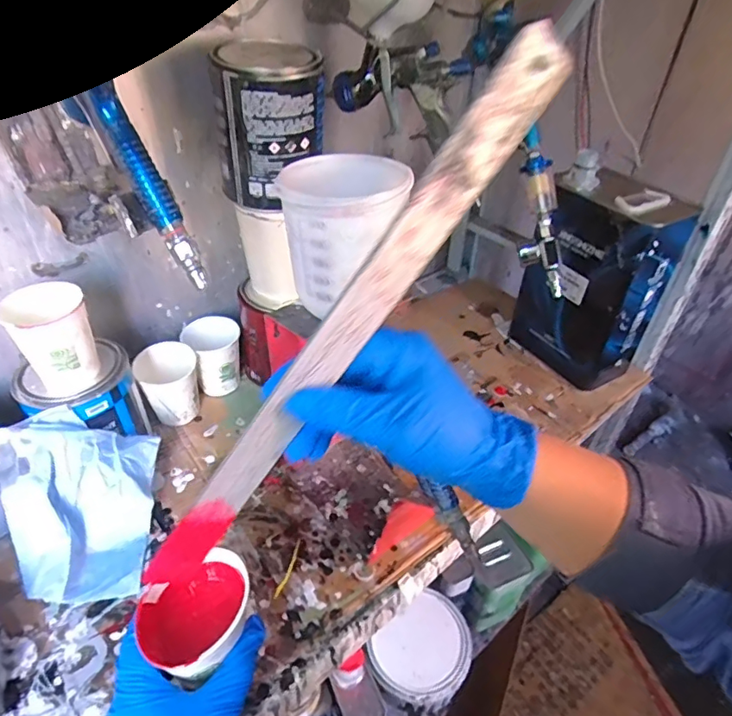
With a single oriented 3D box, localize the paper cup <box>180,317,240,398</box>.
[{"bbox_3d":[-0.193,-0.002,0.670,0.063,0.082,0.062,1,41,-1],"label":"paper cup"}]

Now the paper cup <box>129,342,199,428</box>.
[{"bbox_3d":[-0.237,0.031,0.633,0.065,0.084,0.067,1,41,-1],"label":"paper cup"}]

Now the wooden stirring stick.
[{"bbox_3d":[-0.017,-0.004,0.265,0.030,0.339,0.008,21,22,-45],"label":"wooden stirring stick"}]

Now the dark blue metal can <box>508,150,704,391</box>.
[{"bbox_3d":[0.312,-0.113,0.722,0.126,0.259,0.177,-30,50,-32],"label":"dark blue metal can"}]

